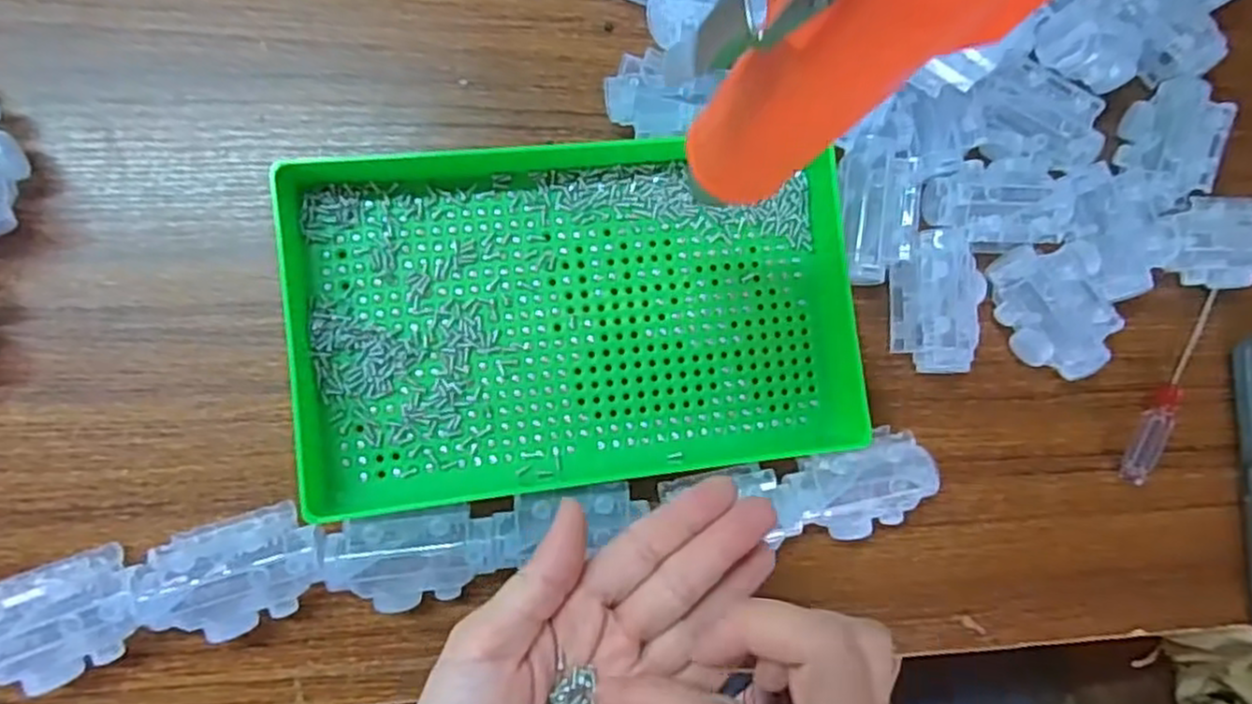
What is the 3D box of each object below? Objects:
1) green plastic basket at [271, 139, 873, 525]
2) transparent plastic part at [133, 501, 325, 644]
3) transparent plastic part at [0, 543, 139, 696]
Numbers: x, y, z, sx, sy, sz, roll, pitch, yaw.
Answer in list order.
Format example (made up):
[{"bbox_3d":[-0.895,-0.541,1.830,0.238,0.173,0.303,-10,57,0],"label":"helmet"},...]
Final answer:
[{"bbox_3d":[-0.019,-0.018,0.338,0.249,0.033,0.155,-6,89,-9],"label":"green plastic basket"},{"bbox_3d":[-0.162,0.093,0.313,0.071,0.027,0.047,-17,90,-9],"label":"transparent plastic part"},{"bbox_3d":[-0.229,0.109,0.301,0.065,0.027,0.046,-19,90,-9],"label":"transparent plastic part"}]

